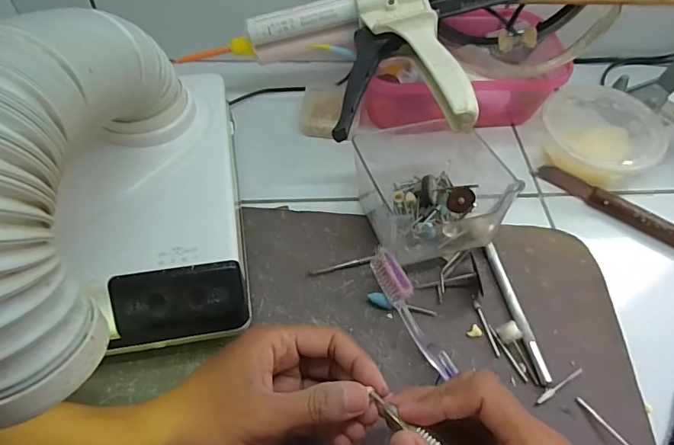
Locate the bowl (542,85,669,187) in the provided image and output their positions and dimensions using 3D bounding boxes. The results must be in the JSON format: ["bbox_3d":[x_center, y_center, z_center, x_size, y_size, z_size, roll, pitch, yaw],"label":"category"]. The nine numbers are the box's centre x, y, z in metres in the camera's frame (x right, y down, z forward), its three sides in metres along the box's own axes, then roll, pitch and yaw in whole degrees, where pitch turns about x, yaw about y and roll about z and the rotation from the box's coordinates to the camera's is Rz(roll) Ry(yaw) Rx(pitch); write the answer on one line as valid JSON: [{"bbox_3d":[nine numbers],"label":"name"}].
[{"bbox_3d":[0.237,-0.077,0.409,0.090,0.047,0.091,2,57,-2],"label":"bowl"}]

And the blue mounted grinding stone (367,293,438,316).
[{"bbox_3d":[0.048,0.060,0.326,0.051,0.010,0.008,11,57,4],"label":"blue mounted grinding stone"}]

